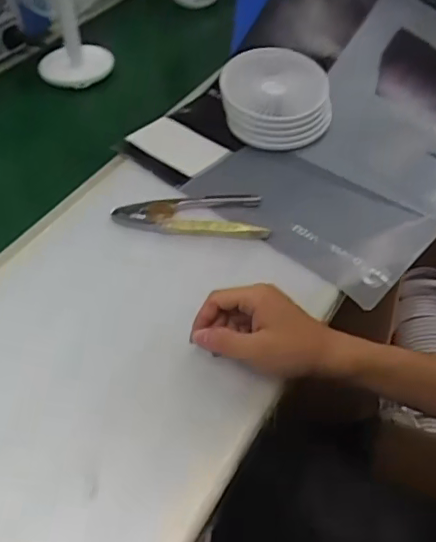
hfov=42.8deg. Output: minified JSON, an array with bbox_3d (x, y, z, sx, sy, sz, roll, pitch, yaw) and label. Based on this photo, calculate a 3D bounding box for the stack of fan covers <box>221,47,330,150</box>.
[{"bbox_3d":[0.072,-0.214,0.699,0.133,0.067,0.141,-2,47,2],"label":"stack of fan covers"}]

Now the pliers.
[{"bbox_3d":[-0.031,-0.063,0.616,0.171,0.014,0.060,3,48,6],"label":"pliers"}]

